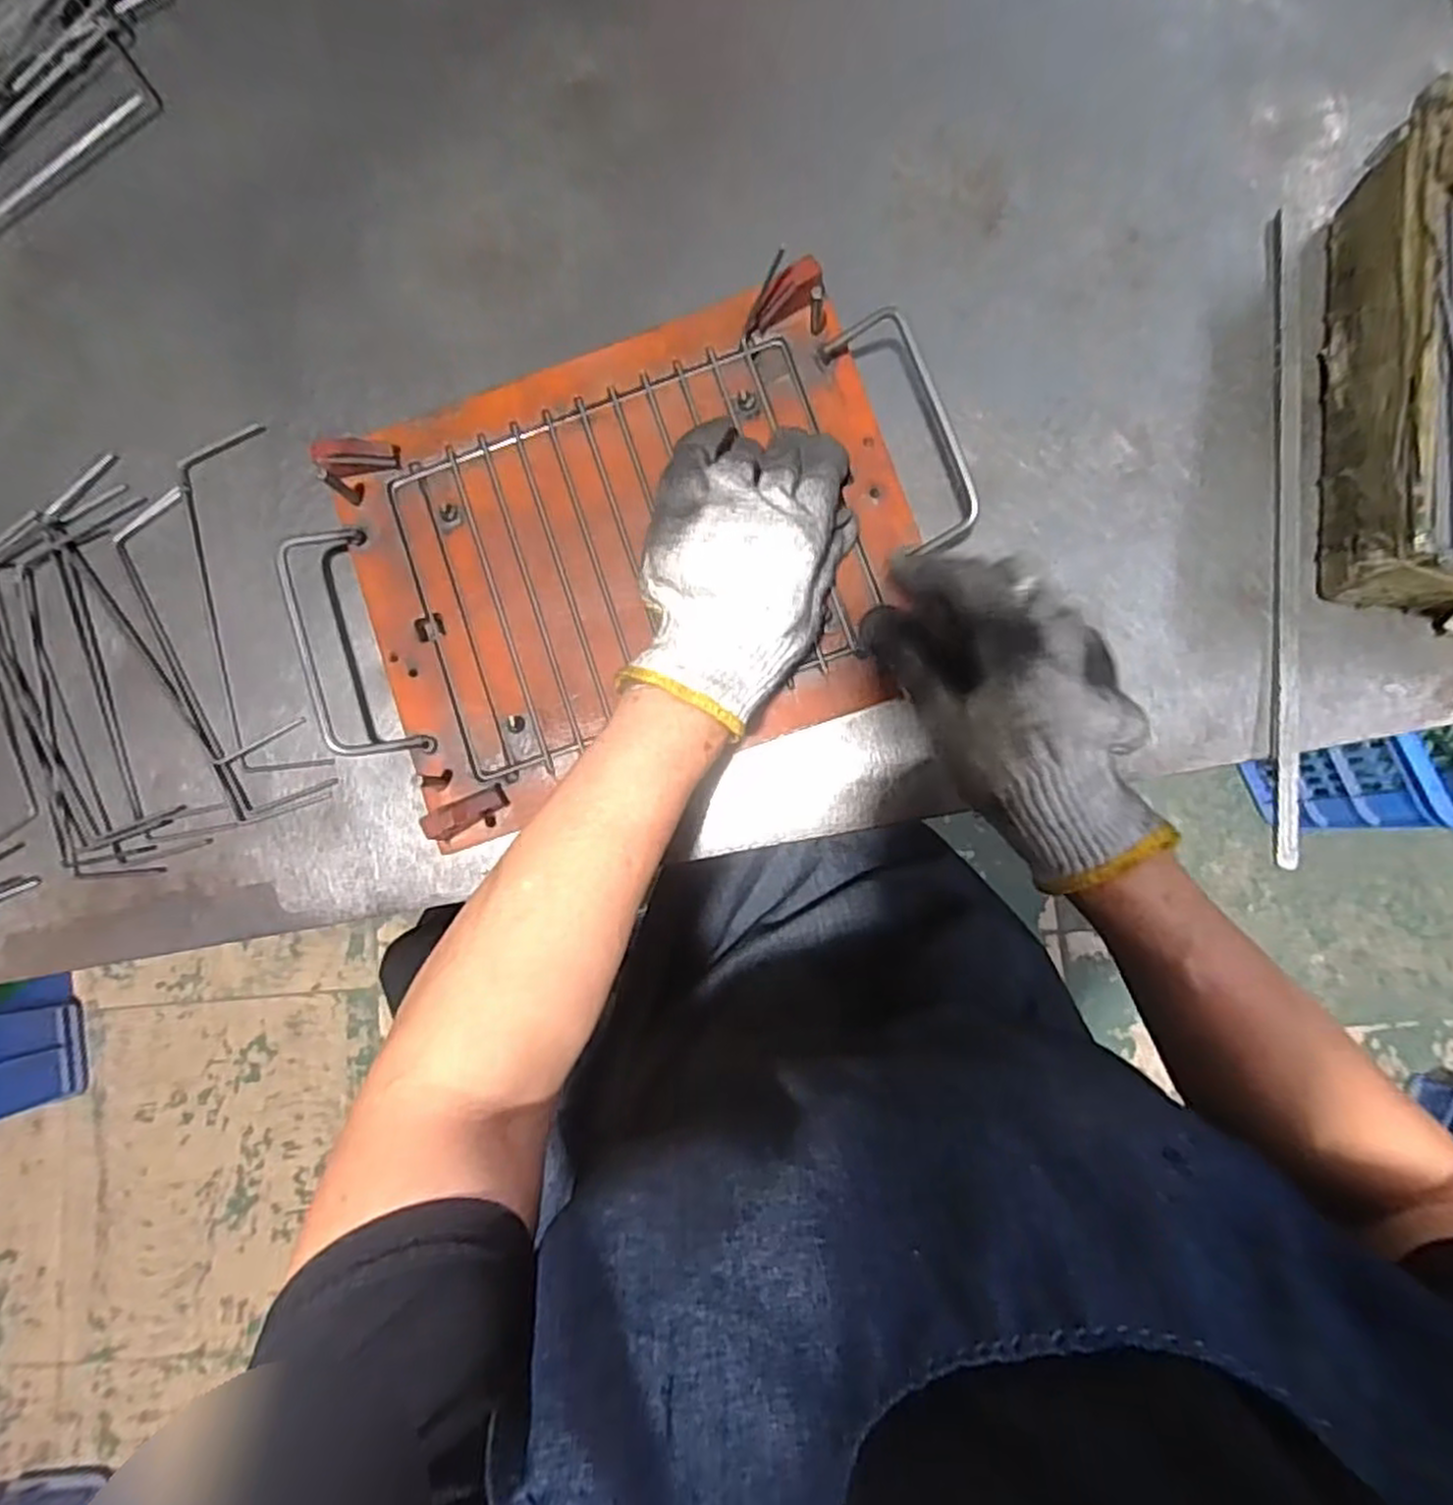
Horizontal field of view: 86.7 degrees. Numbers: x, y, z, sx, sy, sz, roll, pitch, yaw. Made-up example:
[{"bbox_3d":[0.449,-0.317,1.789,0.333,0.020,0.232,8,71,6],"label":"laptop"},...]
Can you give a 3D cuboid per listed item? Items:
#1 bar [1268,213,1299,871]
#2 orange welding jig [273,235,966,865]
[{"bbox_3d":[0.298,-0.119,0.414,0.010,0.008,0.354,3,84,4],"label":"bar"},{"bbox_3d":[-0.053,-0.115,0.422,0.366,0.033,0.248,-19,83,1],"label":"orange welding jig"}]

